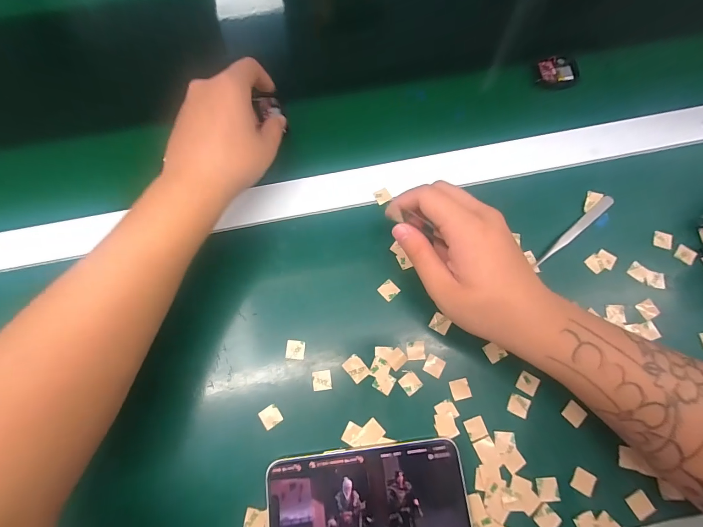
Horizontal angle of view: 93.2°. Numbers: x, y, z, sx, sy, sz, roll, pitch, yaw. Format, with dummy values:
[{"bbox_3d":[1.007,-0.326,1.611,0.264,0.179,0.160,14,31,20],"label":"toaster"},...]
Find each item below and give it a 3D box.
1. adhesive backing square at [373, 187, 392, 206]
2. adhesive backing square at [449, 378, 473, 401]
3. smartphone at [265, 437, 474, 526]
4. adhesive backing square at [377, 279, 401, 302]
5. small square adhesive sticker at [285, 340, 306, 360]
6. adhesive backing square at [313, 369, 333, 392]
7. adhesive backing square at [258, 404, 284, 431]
[{"bbox_3d":[0.030,-0.065,0.322,0.015,0.004,0.016,-27,66,-2],"label":"adhesive backing square"},{"bbox_3d":[0.089,0.103,0.273,0.016,0.004,0.016,-11,73,-2],"label":"adhesive backing square"},{"bbox_3d":[0.013,0.176,0.245,0.144,0.008,0.070,-7,73,-3],"label":"smartphone"},{"bbox_3d":[0.034,0.024,0.297,0.016,0.004,0.015,-42,83,-7],"label":"adhesive backing square"},{"bbox_3d":[-0.047,0.073,0.282,0.016,0.004,0.015,5,65,-3],"label":"small square adhesive sticker"},{"bbox_3d":[-0.024,0.097,0.275,0.015,0.004,0.016,-10,72,0],"label":"adhesive backing square"},{"bbox_3d":[-0.065,0.123,0.267,0.015,0.004,0.016,-32,76,-10],"label":"adhesive backing square"}]

